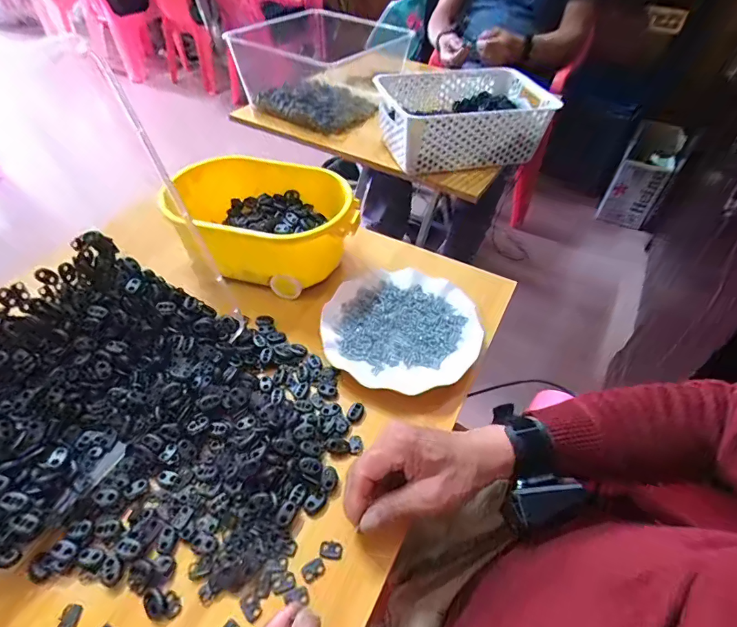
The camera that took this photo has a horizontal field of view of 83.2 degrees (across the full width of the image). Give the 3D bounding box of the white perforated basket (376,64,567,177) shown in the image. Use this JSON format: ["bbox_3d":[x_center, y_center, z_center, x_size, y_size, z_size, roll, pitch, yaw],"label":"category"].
[{"bbox_3d":[0.182,-0.380,0.811,0.316,0.106,0.203,-12,49,-13],"label":"white perforated basket"}]

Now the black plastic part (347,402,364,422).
[{"bbox_3d":[-0.013,0.102,0.430,0.014,0.009,0.018,15,48,11],"label":"black plastic part"}]

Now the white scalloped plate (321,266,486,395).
[{"bbox_3d":[0.040,0.013,0.502,0.178,0.026,0.167,1,47,-1],"label":"white scalloped plate"}]

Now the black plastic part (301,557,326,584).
[{"bbox_3d":[-0.044,0.206,0.335,0.018,0.004,0.014,-26,53,-24],"label":"black plastic part"}]

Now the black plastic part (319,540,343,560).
[{"bbox_3d":[-0.031,0.196,0.345,0.019,0.004,0.013,8,47,5],"label":"black plastic part"}]

